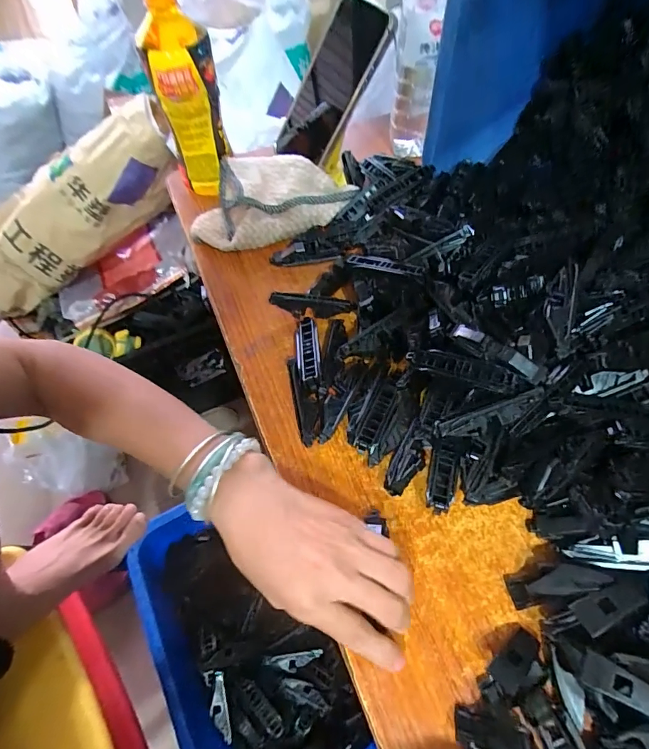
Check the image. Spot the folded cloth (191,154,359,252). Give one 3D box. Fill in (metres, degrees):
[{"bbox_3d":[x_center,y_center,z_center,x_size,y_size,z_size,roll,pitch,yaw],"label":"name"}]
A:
[{"bbox_3d":[-0.065,-0.199,0.457,0.178,0.045,0.111,-17,60,-7],"label":"folded cloth"}]

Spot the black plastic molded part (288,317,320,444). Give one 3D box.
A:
[{"bbox_3d":[-0.017,-0.003,0.355,0.027,0.027,0.127,-6,60,-1],"label":"black plastic molded part"}]

